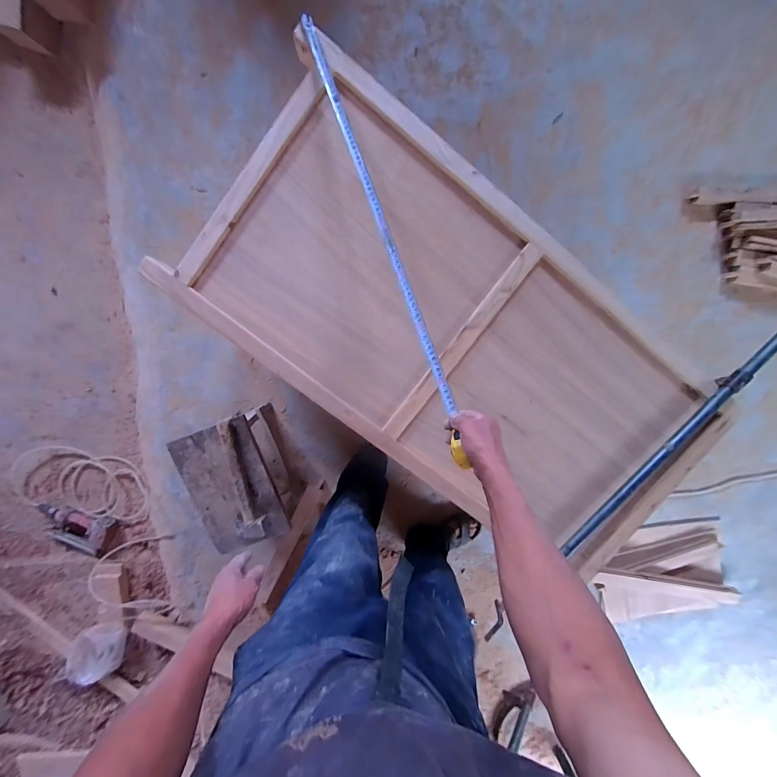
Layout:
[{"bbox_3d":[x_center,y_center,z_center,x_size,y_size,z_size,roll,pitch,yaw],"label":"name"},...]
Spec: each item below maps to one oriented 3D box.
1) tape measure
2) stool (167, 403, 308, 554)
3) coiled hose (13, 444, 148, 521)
[{"bbox_3d":[-0.009,-0.262,0.558,0.029,0.047,0.813,-20,86,5],"label":"tape measure"},{"bbox_3d":[-0.442,0.265,1.040,0.230,0.299,0.371,-17,98,1],"label":"stool"},{"bbox_3d":[-1.209,0.366,1.283,0.566,0.027,0.262,9,98,-3],"label":"coiled hose"}]

